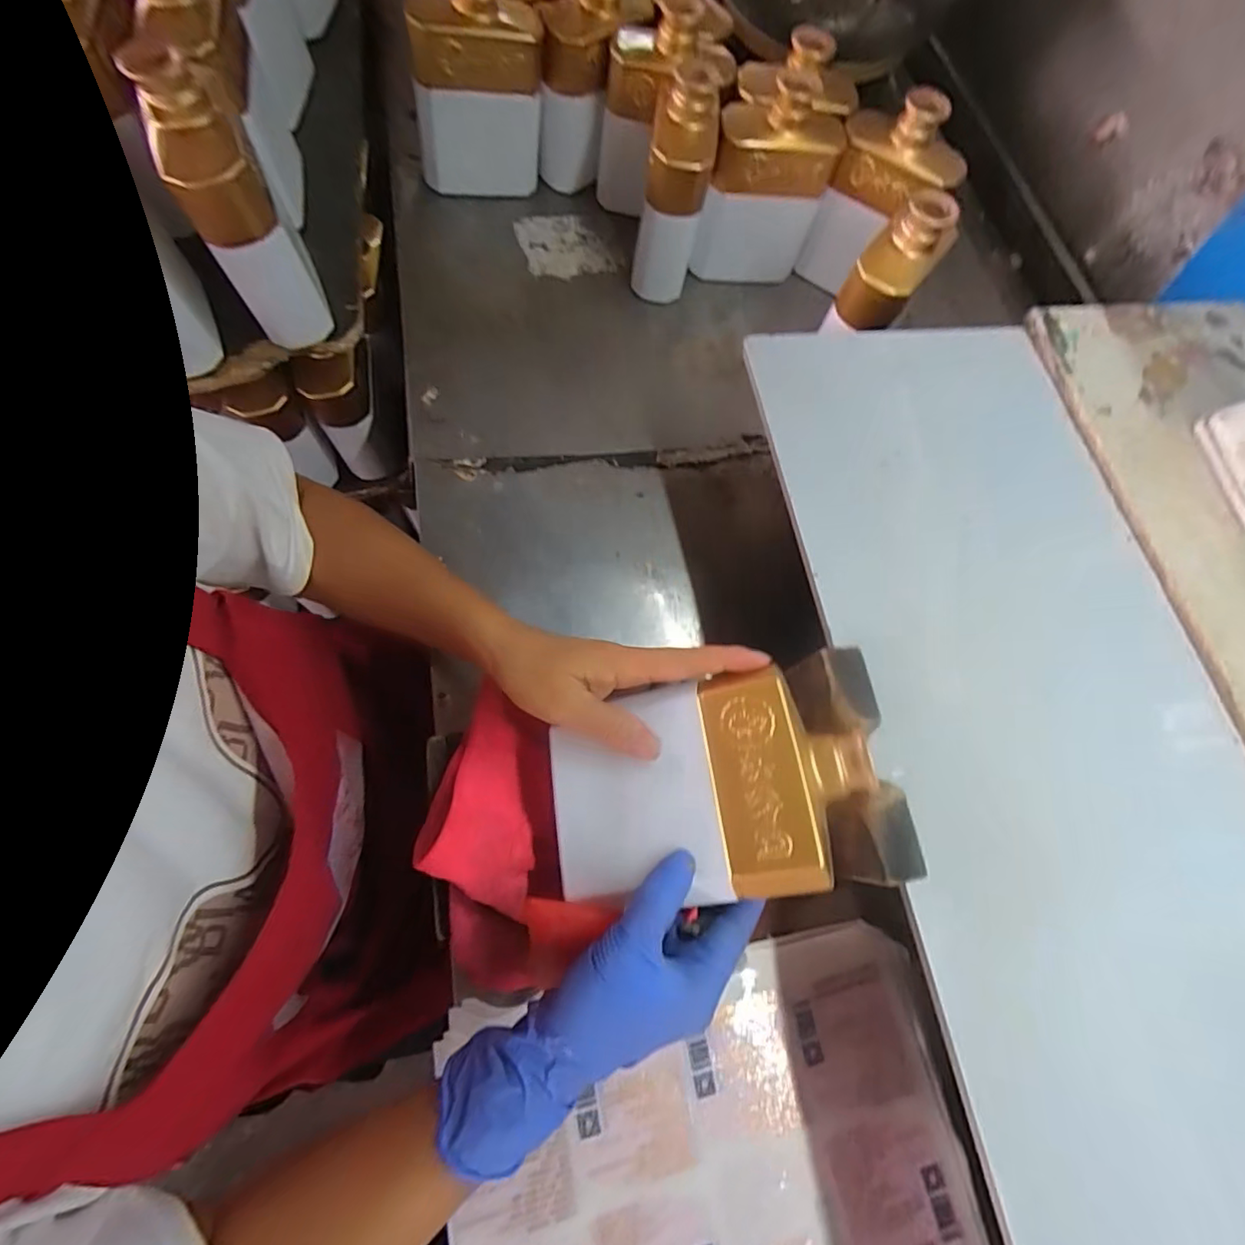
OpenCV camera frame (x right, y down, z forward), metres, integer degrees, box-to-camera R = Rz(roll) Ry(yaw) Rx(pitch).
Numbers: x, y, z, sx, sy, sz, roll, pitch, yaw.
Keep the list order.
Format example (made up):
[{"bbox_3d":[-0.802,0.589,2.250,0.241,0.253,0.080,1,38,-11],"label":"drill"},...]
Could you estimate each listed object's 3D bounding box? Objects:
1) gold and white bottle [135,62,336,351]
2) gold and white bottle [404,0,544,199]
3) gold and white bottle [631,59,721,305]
[{"bbox_3d":[-0.282,-0.295,0.437,0.060,0.161,0.056,-30,75,-13],"label":"gold and white bottle"},{"bbox_3d":[-0.145,-0.528,0.577,0.130,0.167,0.072,-7,72,-6],"label":"gold and white bottle"},{"bbox_3d":[0.052,-0.417,0.547,0.060,0.163,0.110,11,71,0],"label":"gold and white bottle"}]

